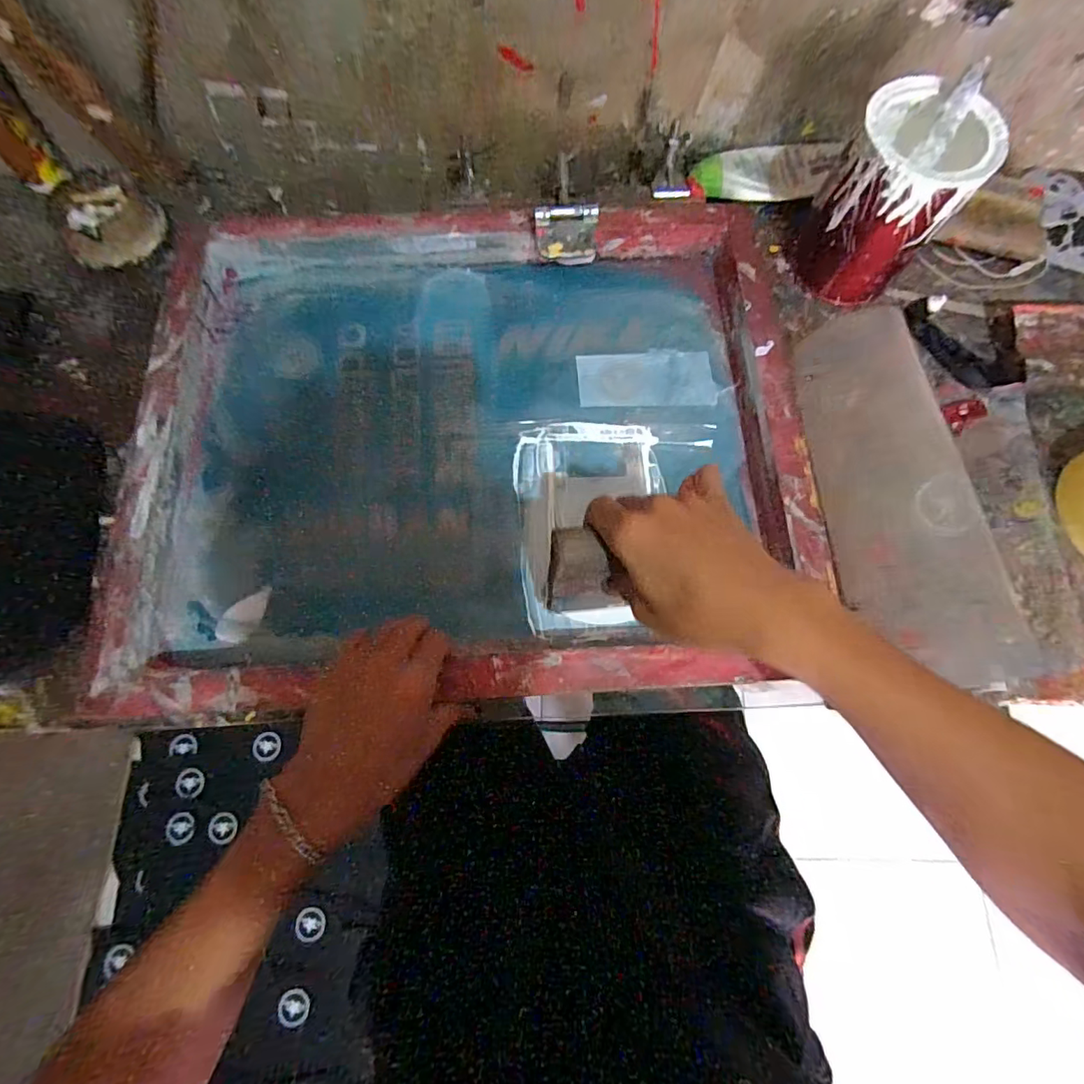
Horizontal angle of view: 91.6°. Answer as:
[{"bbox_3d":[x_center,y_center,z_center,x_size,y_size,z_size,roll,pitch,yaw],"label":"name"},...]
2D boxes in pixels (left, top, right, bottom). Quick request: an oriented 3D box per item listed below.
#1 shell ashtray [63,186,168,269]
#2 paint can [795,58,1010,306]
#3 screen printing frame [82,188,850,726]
[{"bbox_3d":[-0.429,-0.315,0.528,0.072,0.037,0.093,43,78,10],"label":"shell ashtray"},{"bbox_3d":[0.309,-0.306,0.475,0.104,0.142,0.105,10,75,2],"label":"paint can"},{"bbox_3d":[-0.060,-0.101,0.464,0.546,0.052,0.454,-3,73,-2],"label":"screen printing frame"}]

